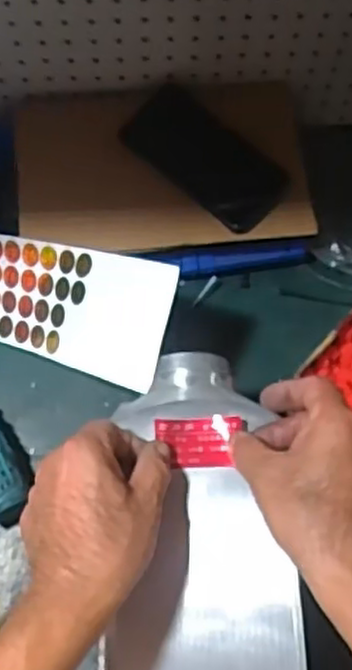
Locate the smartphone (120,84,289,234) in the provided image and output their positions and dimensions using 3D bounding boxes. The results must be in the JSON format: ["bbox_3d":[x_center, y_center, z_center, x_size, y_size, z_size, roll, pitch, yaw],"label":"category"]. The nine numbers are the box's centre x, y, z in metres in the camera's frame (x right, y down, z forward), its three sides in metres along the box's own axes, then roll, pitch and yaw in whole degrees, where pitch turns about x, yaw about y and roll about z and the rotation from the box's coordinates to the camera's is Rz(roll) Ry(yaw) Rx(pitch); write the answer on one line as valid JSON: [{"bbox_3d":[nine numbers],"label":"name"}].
[{"bbox_3d":[0.028,-0.173,0.704,0.160,0.008,0.074,41,100,5],"label":"smartphone"}]

